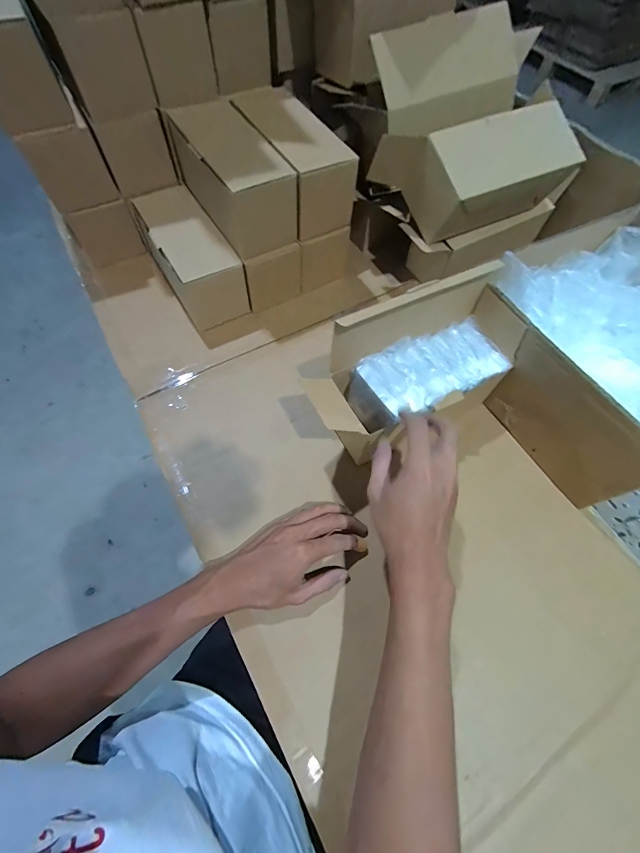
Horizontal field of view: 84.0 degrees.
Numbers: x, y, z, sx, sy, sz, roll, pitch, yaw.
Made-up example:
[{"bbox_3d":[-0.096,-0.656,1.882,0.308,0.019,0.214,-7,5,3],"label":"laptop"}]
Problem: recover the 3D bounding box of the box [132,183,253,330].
[{"bbox_3d":[-0.209,-0.278,0.586,0.104,0.098,0.238,-26,63,-15],"label":"box"}]

